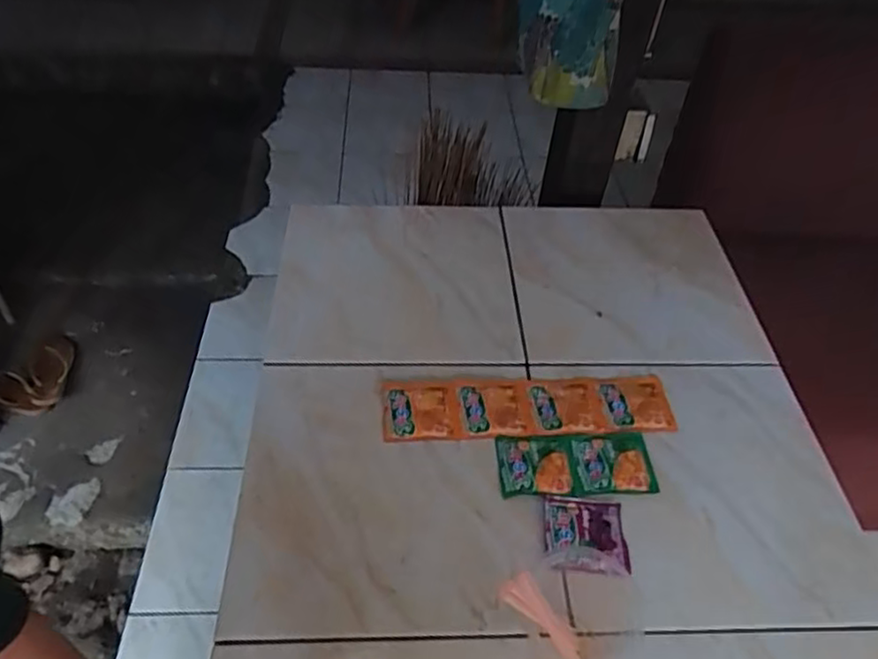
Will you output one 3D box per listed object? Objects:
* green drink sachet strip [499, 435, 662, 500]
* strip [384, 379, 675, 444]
[{"bbox_3d":[0.136,0.135,0.684,0.152,0.007,0.068,0,48,-4],"label":"green drink sachet strip"},{"bbox_3d":[0.093,0.081,0.728,0.301,0.011,0.073,-1,48,-5],"label":"strip"}]

